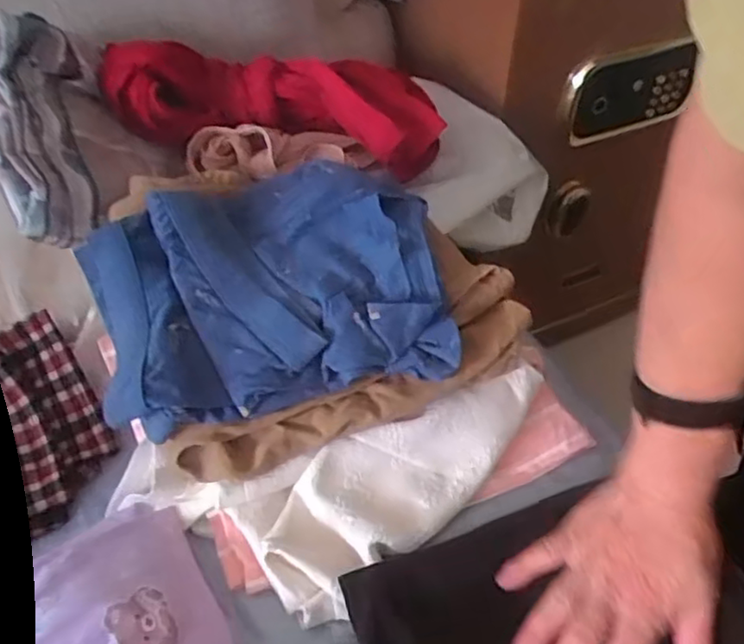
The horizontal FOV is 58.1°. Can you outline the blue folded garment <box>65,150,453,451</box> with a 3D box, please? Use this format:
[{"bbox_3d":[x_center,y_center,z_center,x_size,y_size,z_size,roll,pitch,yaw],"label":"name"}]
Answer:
[{"bbox_3d":[-0.083,-0.033,0.525,0.253,0.061,0.227,-12,47,-12],"label":"blue folded garment"}]

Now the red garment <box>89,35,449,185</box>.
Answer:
[{"bbox_3d":[-0.093,-0.235,0.704,0.324,0.117,0.121,0,46,0],"label":"red garment"}]

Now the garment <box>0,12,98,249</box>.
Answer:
[{"bbox_3d":[-0.298,-0.169,0.588,0.089,0.043,0.231,-16,71,-15],"label":"garment"}]

